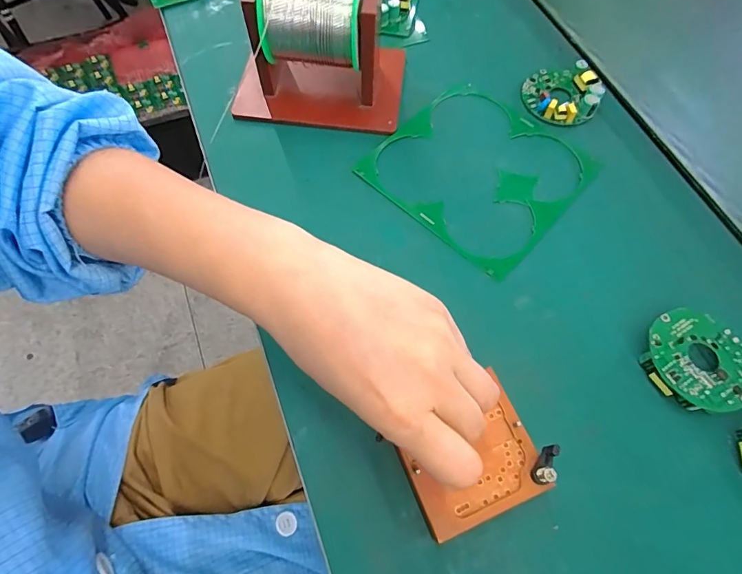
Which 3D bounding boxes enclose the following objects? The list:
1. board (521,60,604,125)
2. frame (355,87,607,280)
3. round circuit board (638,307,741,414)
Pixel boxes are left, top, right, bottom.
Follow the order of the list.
[{"bbox_3d":[0.168,-0.171,0.373,0.063,0.018,0.066,1,66,-2],"label":"board"},{"bbox_3d":[0.087,-0.095,0.344,0.147,0.004,0.145,40,71,16],"label":"frame"},{"bbox_3d":[0.208,0.046,0.272,0.063,0.015,0.062,1,66,-2],"label":"round circuit board"}]

